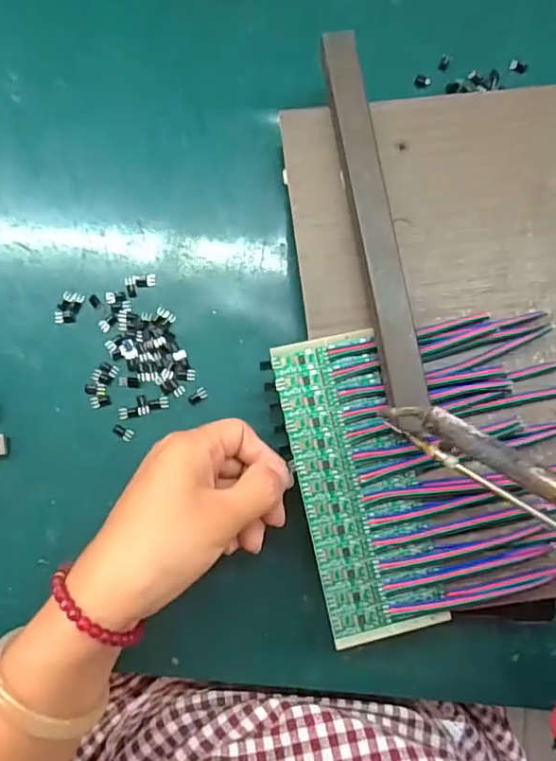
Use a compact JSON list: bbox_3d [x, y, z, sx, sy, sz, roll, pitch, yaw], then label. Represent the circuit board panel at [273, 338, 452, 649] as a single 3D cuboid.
[{"bbox_3d":[0.044,0.056,0.316,0.065,0.006,0.164,-12,84,-3],"label":"circuit board panel"}]

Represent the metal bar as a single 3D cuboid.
[{"bbox_3d":[0.053,-0.094,0.326,0.022,0.022,0.221,-10,84,-3],"label":"metal bar"}]

